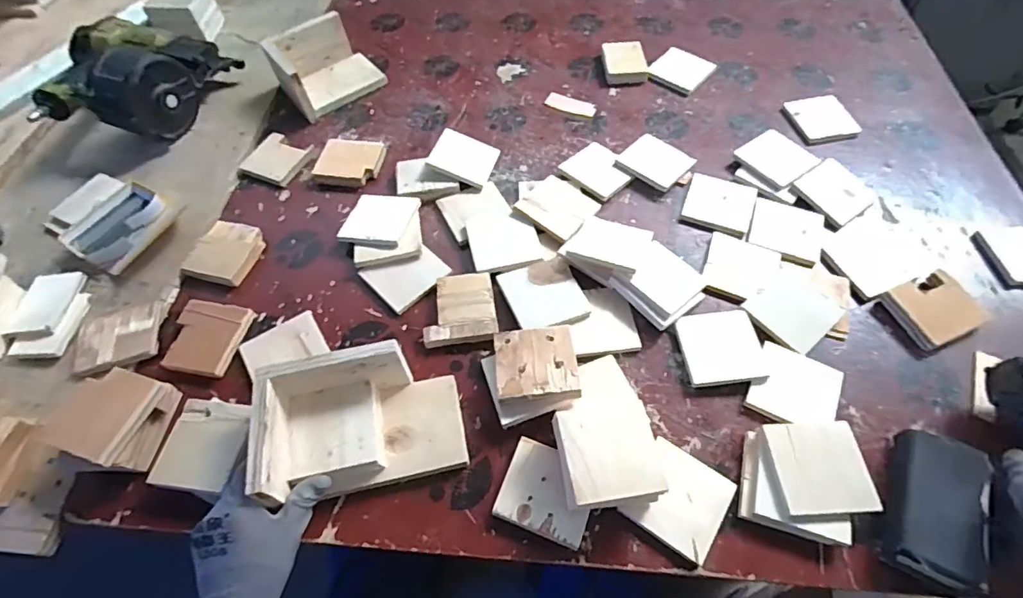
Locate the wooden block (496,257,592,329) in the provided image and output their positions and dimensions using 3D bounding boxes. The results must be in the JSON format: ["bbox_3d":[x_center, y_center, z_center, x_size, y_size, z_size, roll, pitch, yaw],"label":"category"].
[{"bbox_3d":[0.043,-0.004,0.643,0.092,0.009,0.097,-22,61,-10],"label":"wooden block"}]

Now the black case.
[{"bbox_3d":[0.418,0.204,0.497,0.084,0.050,0.144,22,62,16],"label":"black case"}]

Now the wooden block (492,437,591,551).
[{"bbox_3d":[0.038,0.198,0.521,0.090,0.018,0.084,17,62,13],"label":"wooden block"}]

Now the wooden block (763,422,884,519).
[{"bbox_3d":[0.310,0.171,0.512,0.096,0.011,0.090,-5,60,0],"label":"wooden block"}]

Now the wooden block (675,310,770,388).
[{"bbox_3d":[0.251,0.057,0.603,0.093,0.005,0.092,-7,60,-1],"label":"wooden block"}]

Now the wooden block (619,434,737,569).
[{"bbox_3d":[0.173,0.207,0.521,0.085,0.017,0.091,30,66,19],"label":"wooden block"}]

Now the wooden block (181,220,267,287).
[{"bbox_3d":[-0.394,-0.064,0.701,0.083,0.023,0.092,13,61,10],"label":"wooden block"}]

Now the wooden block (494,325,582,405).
[{"bbox_3d":[0.028,0.073,0.570,0.090,0.009,0.091,-6,51,0],"label":"wooden block"}]

